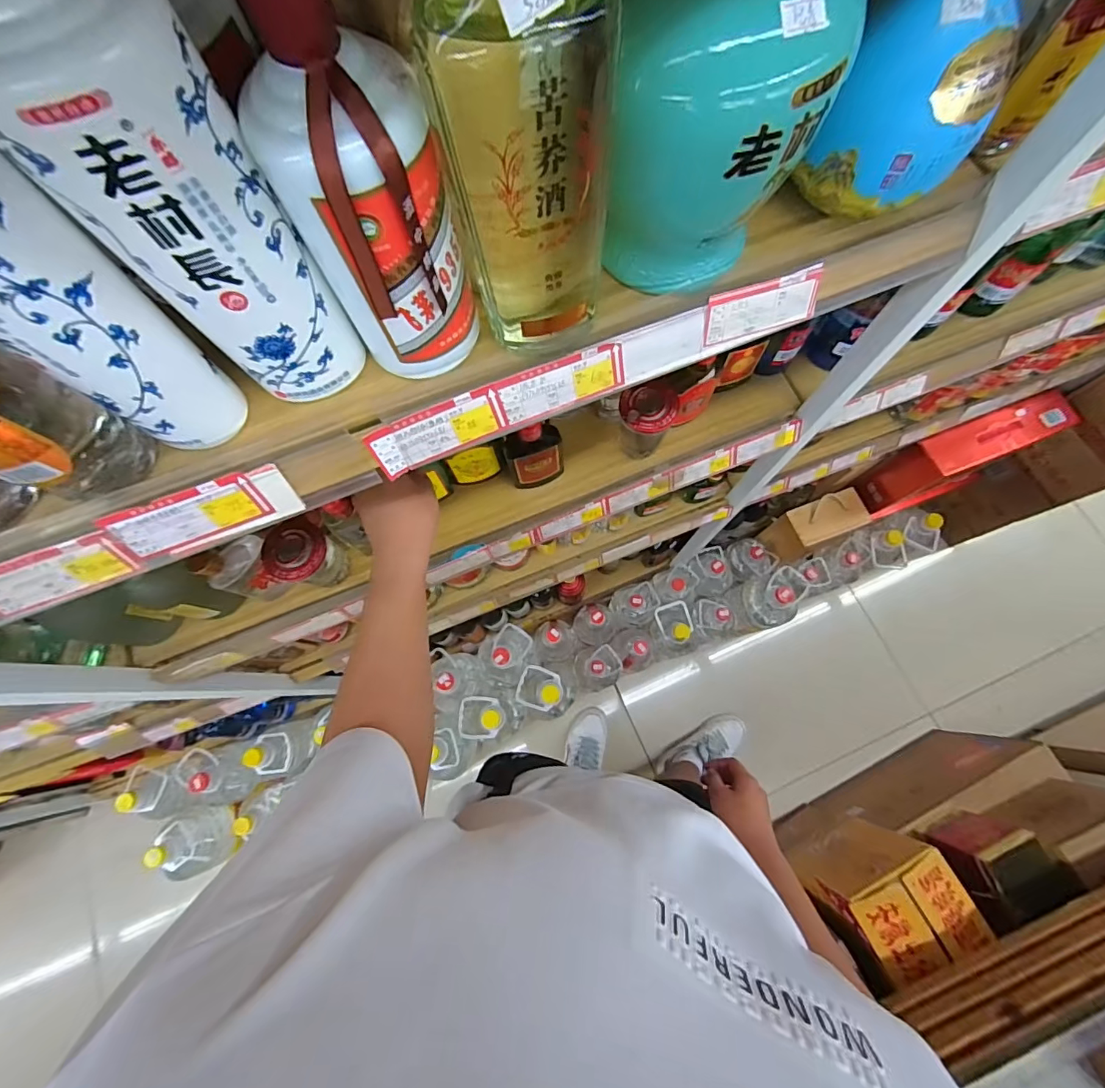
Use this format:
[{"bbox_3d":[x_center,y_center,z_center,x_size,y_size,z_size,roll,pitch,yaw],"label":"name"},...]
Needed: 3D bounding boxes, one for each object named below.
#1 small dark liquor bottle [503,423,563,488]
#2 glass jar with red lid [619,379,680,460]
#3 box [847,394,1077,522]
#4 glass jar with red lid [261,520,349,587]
[{"bbox_3d":[-0.020,-0.105,0.563,0.065,0.119,0.032,-29,75,-6],"label":"small dark liquor bottle"},{"bbox_3d":[0.110,-0.141,0.586,0.062,0.102,0.058,-1,74,2],"label":"glass jar with red lid"},{"bbox_3d":[0.984,-0.211,1.154,0.381,0.229,0.121,-22,74,-4],"label":"box"},{"bbox_3d":[-0.277,0.017,0.548,0.066,0.086,0.064,-1,74,2],"label":"glass jar with red lid"}]

